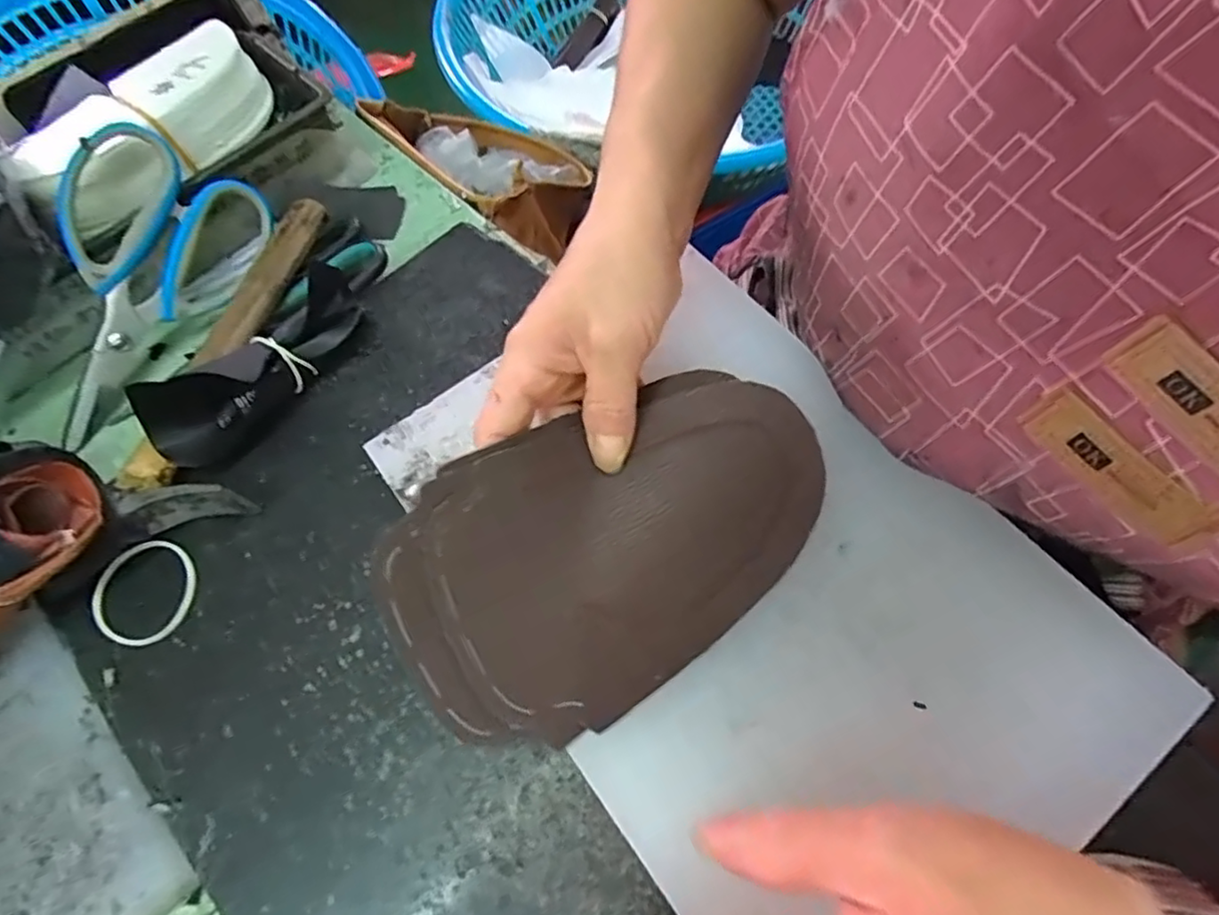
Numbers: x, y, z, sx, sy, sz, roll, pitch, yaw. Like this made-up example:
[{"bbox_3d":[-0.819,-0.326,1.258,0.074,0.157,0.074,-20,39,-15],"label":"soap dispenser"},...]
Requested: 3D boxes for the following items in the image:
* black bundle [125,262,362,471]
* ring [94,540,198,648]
[{"bbox_3d":[-0.184,-0.051,0.335,0.040,0.041,0.129,35,70,18],"label":"black bundle"},{"bbox_3d":[-0.222,0.065,0.305,0.046,0.004,0.049,-2,65,3],"label":"ring"}]

